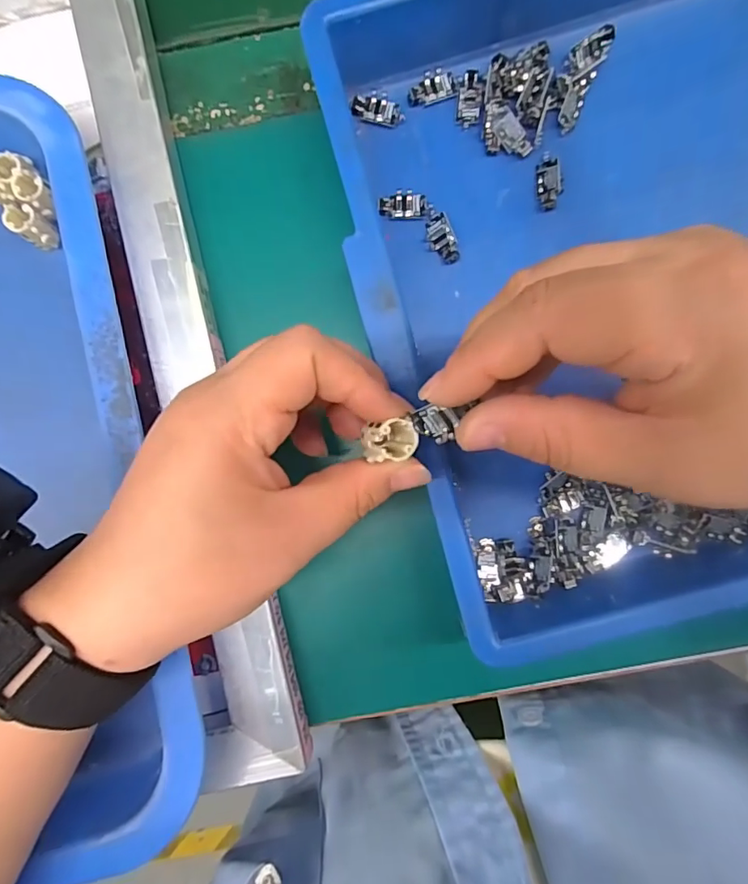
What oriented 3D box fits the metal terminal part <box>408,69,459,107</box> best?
[{"bbox_3d":[0.028,-0.173,0.251,0.023,0.004,0.013,-18,89,-1],"label":"metal terminal part"}]

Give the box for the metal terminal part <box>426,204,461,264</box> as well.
[{"bbox_3d":[0.033,-0.101,0.251,0.012,0.005,0.029,-19,89,-1],"label":"metal terminal part"}]

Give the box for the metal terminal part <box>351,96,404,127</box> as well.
[{"bbox_3d":[0.002,-0.163,0.252,0.026,0.004,0.010,12,88,0],"label":"metal terminal part"}]

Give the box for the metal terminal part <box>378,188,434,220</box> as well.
[{"bbox_3d":[0.015,-0.117,0.253,0.026,0.005,0.014,-1,88,-1],"label":"metal terminal part"}]

